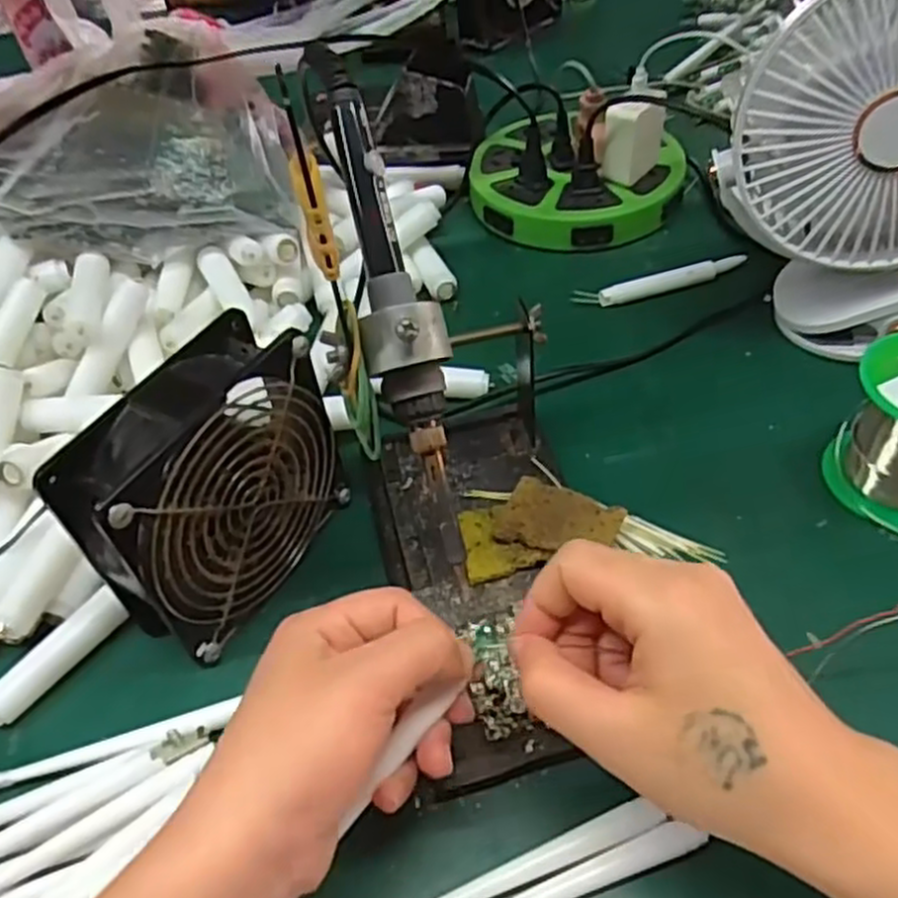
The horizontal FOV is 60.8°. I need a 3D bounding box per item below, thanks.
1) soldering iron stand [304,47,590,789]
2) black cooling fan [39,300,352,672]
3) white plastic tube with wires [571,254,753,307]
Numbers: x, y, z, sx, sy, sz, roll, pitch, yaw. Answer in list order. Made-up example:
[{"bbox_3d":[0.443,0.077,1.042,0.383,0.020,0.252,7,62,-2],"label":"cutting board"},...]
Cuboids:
[{"bbox_3d":[0.012,-0.008,0.312,0.093,0.204,0.203,-10,48,-4],"label":"soldering iron stand"},{"bbox_3d":[-0.108,0.018,0.355,0.052,0.112,0.134,21,53,23],"label":"black cooling fan"},{"bbox_3d":[0.144,-0.113,0.518,0.118,0.009,0.015,-15,48,-8],"label":"white plastic tube with wires"}]

